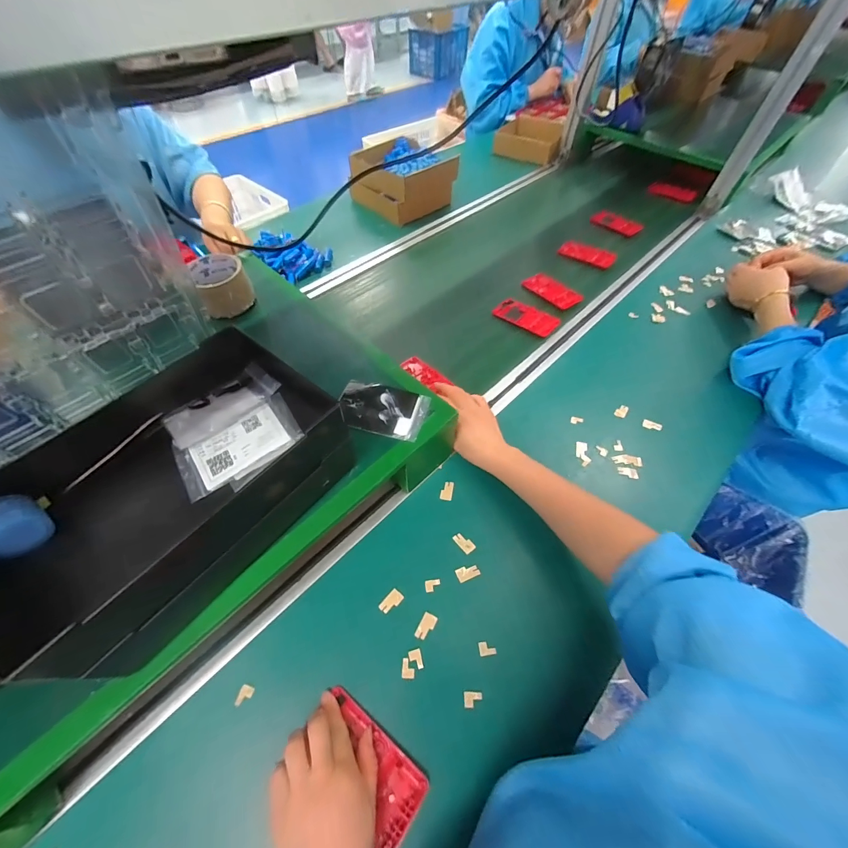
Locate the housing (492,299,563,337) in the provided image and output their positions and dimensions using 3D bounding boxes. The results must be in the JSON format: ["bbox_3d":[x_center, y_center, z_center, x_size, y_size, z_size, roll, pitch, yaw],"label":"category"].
[{"bbox_3d":[0.202,-0.213,0.706,0.129,0.008,0.066,36,64,27],"label":"housing"}]

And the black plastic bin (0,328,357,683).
[{"bbox_3d":[-0.221,0.047,0.334,0.272,0.100,0.209,-38,64,-24],"label":"black plastic bin"}]

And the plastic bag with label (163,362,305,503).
[{"bbox_3d":[-0.182,0.004,0.339,0.106,0.012,0.113,-32,65,-20],"label":"plastic bag with label"}]

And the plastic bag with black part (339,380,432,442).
[{"bbox_3d":[-0.052,-0.019,0.440,0.106,0.007,0.072,13,55,8],"label":"plastic bag with black part"}]

